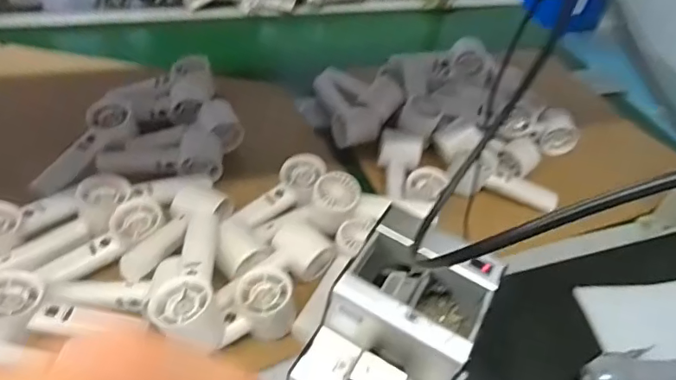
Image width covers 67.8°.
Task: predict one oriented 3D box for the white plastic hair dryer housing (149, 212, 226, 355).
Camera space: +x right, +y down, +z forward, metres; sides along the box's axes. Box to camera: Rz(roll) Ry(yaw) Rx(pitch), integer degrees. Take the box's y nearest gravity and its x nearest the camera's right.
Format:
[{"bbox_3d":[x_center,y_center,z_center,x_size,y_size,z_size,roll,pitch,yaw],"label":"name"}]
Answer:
[{"bbox_3d":[-0.152,0.081,0.511,0.062,0.052,0.161,-4,46,-11],"label":"white plastic hair dryer housing"}]

